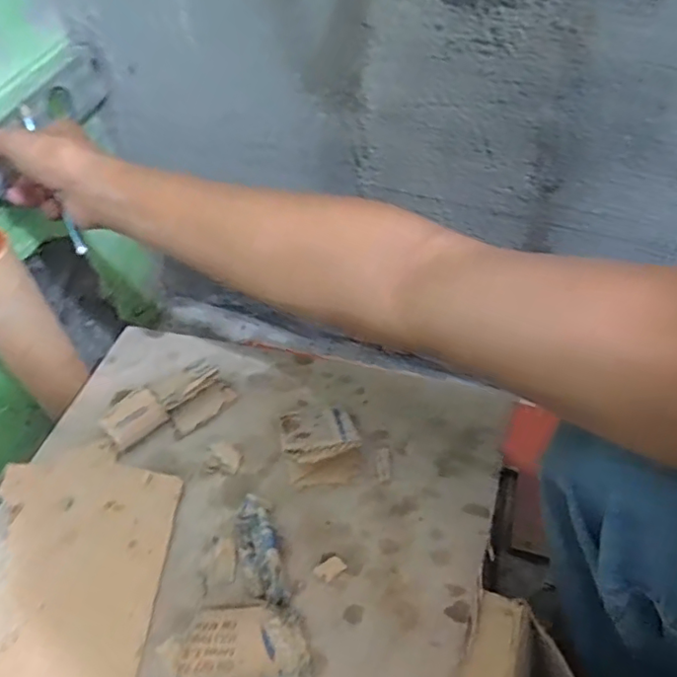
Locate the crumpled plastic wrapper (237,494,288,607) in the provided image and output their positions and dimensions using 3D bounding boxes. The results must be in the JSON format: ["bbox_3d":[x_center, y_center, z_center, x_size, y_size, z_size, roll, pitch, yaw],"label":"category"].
[{"bbox_3d":[-0.054,0.141,0.386,0.026,0.023,0.081,-11,48,-7],"label":"crumpled plastic wrapper"}]

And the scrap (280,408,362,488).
[{"bbox_3d":[-0.014,0.074,0.434,0.057,0.039,0.064,-7,48,-5],"label":"scrap"}]

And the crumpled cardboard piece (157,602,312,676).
[{"bbox_3d":[-0.063,0.191,0.345,0.088,0.015,0.049,-4,47,-1],"label":"crumpled cardboard piece"}]

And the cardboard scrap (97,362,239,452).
[{"bbox_3d":[-0.138,0.055,0.463,0.098,0.031,0.053,-28,52,-21],"label":"cardboard scrap"}]

